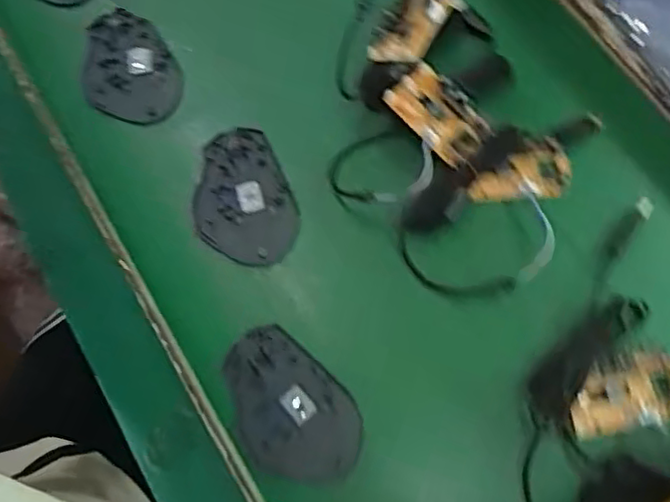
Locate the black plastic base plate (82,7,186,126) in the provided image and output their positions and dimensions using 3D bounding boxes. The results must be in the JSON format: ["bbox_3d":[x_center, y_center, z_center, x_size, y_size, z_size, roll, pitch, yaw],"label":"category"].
[{"bbox_3d":[-0.170,-0.147,0.524,0.074,0.011,0.111,-32,74,-8],"label":"black plastic base plate"}]

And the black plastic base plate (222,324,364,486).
[{"bbox_3d":[-0.032,0.105,0.427,0.072,0.014,0.109,-43,76,-11],"label":"black plastic base plate"}]

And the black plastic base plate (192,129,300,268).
[{"bbox_3d":[-0.071,-0.038,0.480,0.072,0.006,0.107,-22,73,-5],"label":"black plastic base plate"}]

